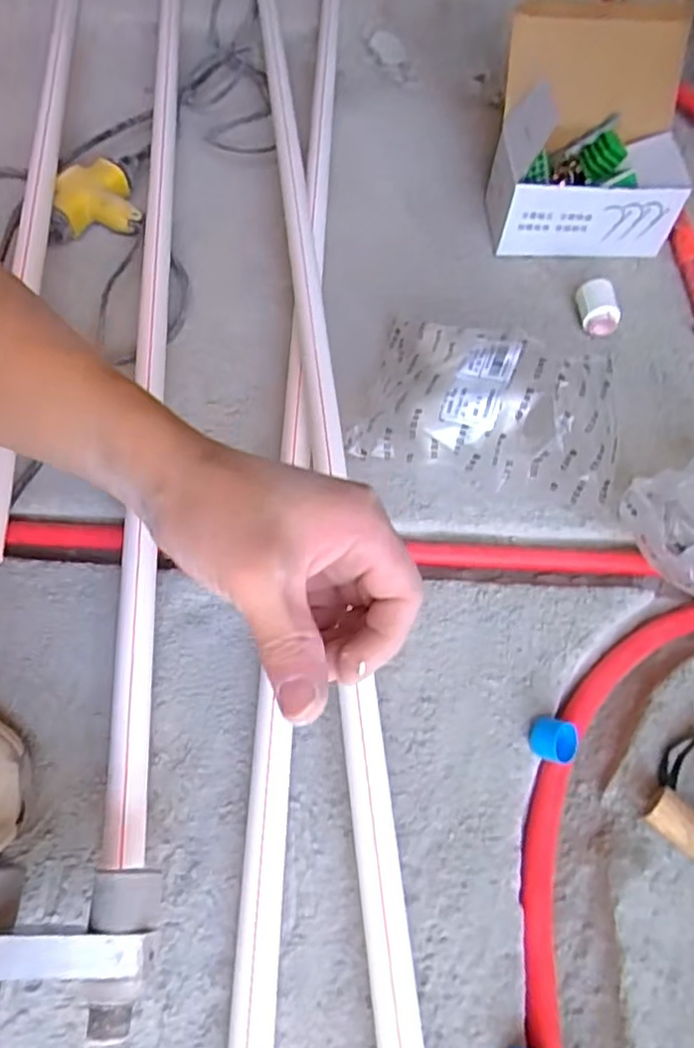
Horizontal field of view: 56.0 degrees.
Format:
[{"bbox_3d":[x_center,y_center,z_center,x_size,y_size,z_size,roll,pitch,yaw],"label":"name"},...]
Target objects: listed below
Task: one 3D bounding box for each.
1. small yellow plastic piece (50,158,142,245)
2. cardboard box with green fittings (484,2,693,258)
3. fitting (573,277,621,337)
[{"bbox_3d":[-0.269,-0.340,0.688,0.099,0.044,0.087,-8,61,-7],"label":"small yellow plastic piece"},{"bbox_3d":[0.249,-0.406,0.683,0.193,0.168,0.171,-2,61,-3],"label":"cardboard box with green fittings"},{"bbox_3d":[0.250,-0.216,0.654,0.033,0.033,0.049,-4,61,-5],"label":"fitting"}]

